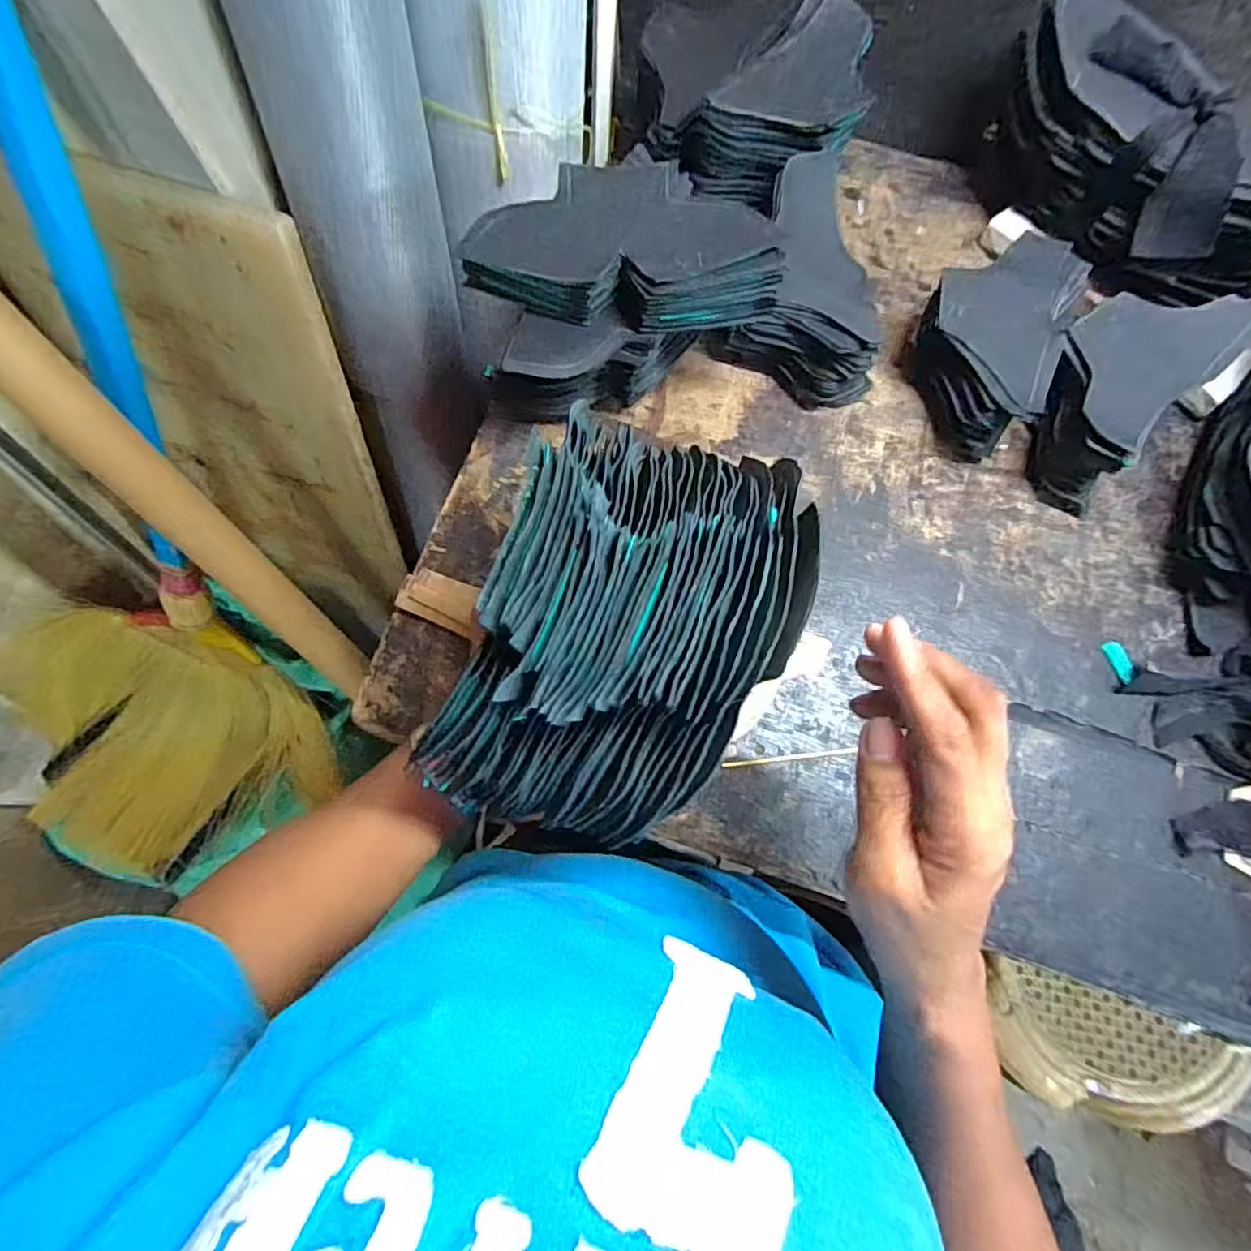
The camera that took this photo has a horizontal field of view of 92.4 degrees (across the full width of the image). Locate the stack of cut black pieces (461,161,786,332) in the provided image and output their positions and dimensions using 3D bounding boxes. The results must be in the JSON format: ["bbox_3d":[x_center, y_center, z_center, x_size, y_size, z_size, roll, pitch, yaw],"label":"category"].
[{"bbox_3d":[-0.006,-0.244,0.386,0.192,0.039,0.107,-5,74,-2],"label":"stack of cut black pieces"}]

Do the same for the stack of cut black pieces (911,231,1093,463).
[{"bbox_3d":[0.262,-0.208,0.442,0.092,0.063,0.155,30,76,8],"label":"stack of cut black pieces"}]

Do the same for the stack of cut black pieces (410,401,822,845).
[{"bbox_3d":[0.005,-0.004,0.257,0.122,0.065,0.176,21,101,-4],"label":"stack of cut black pieces"}]

